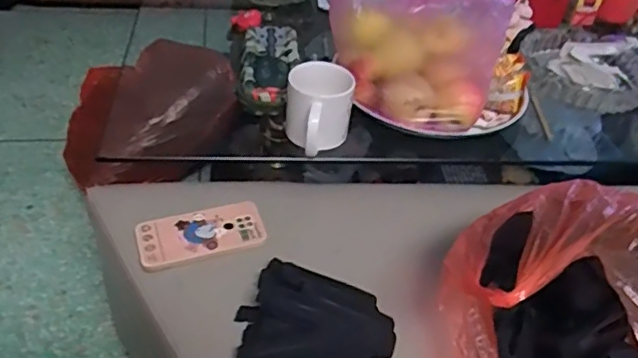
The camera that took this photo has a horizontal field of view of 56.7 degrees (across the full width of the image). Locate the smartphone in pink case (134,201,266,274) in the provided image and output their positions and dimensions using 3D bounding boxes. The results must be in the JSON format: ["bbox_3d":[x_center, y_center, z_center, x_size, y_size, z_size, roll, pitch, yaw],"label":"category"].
[{"bbox_3d":[-0.145,0.068,0.725,0.149,0.009,0.076,-11,43,-19],"label":"smartphone in pink case"}]

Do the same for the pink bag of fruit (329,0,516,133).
[{"bbox_3d":[0.151,-0.205,0.864,0.218,0.166,0.226,15,41,11],"label":"pink bag of fruit"}]

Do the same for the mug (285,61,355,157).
[{"bbox_3d":[-0.001,-0.088,0.794,0.088,0.094,0.103,5,41,-1],"label":"mug"}]

